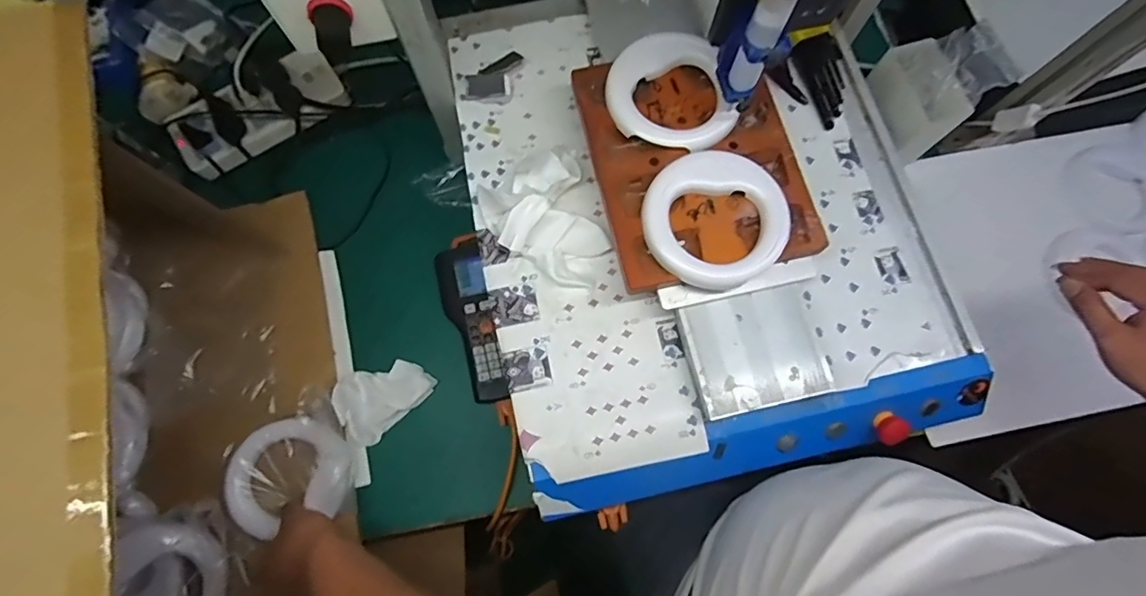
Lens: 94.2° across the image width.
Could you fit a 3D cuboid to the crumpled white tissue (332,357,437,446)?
[{"bbox_3d":[-0.237,0.115,0.649,0.113,0.047,0.082,-42,80,-10],"label":"crumpled white tissue"}]

